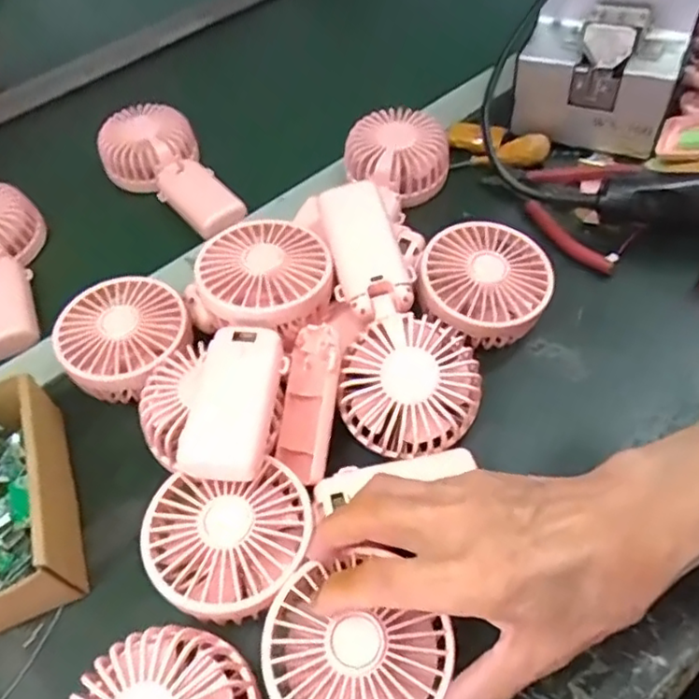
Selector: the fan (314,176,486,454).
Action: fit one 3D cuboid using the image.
[{"bbox_3d":[0.023,-0.025,0.393,0.086,0.035,0.183,-14,70,-5],"label":"fan"}]

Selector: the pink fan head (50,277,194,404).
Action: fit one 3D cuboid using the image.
[{"bbox_3d":[-0.155,-0.009,0.429,0.086,0.035,0.083,-4,52,5],"label":"pink fan head"}]

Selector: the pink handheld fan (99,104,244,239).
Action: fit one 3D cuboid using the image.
[{"bbox_3d":[-0.168,-0.163,0.560,0.086,0.050,0.175,-30,54,-14],"label":"pink handheld fan"}]

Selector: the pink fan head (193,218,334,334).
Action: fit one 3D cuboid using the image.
[{"bbox_3d":[-0.055,-0.048,0.410,0.085,0.033,0.088,-4,52,5],"label":"pink fan head"}]

